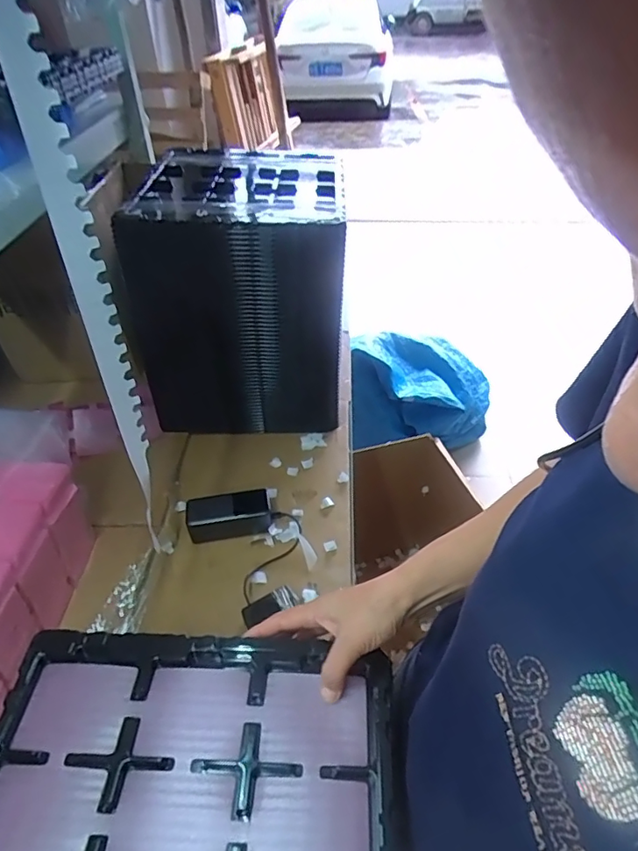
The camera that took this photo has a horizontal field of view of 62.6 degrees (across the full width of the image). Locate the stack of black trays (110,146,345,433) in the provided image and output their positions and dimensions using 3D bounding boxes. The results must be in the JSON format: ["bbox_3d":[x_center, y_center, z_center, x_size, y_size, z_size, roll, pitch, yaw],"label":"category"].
[{"bbox_3d":[-0.141,-0.224,0.972,0.346,0.423,0.328,-3,42,-2],"label":"stack of black trays"}]

